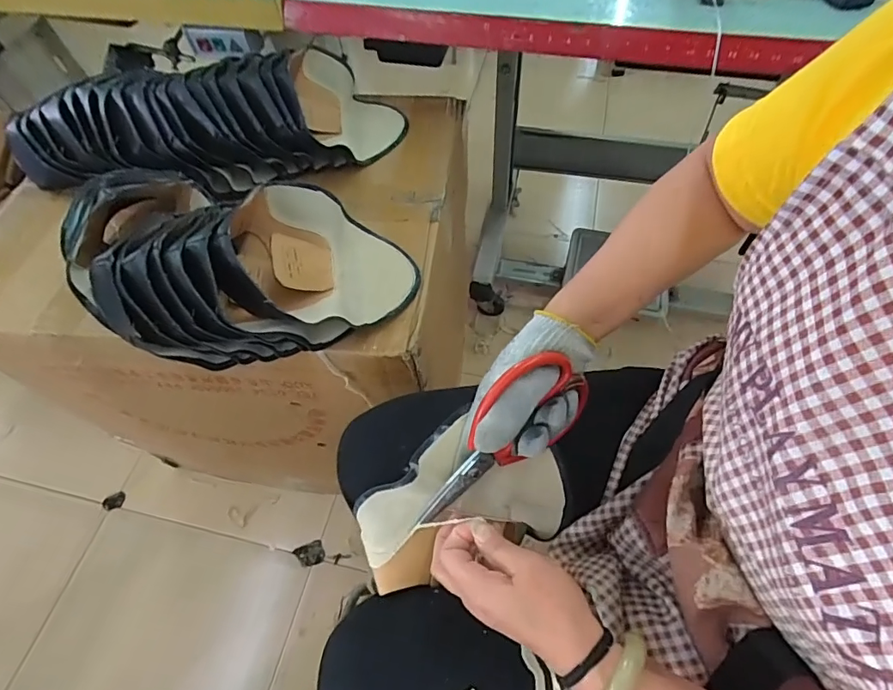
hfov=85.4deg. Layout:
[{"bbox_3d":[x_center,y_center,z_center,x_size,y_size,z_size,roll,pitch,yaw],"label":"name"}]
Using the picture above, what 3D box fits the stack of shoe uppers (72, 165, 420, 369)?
[{"bbox_3d":[-0.252,-0.095,0.553,0.408,0.109,0.232,9,60,8],"label":"stack of shoe uppers"}]

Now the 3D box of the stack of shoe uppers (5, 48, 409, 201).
[{"bbox_3d":[-0.341,-0.317,0.703,0.553,0.124,0.183,-11,59,-4],"label":"stack of shoe uppers"}]

